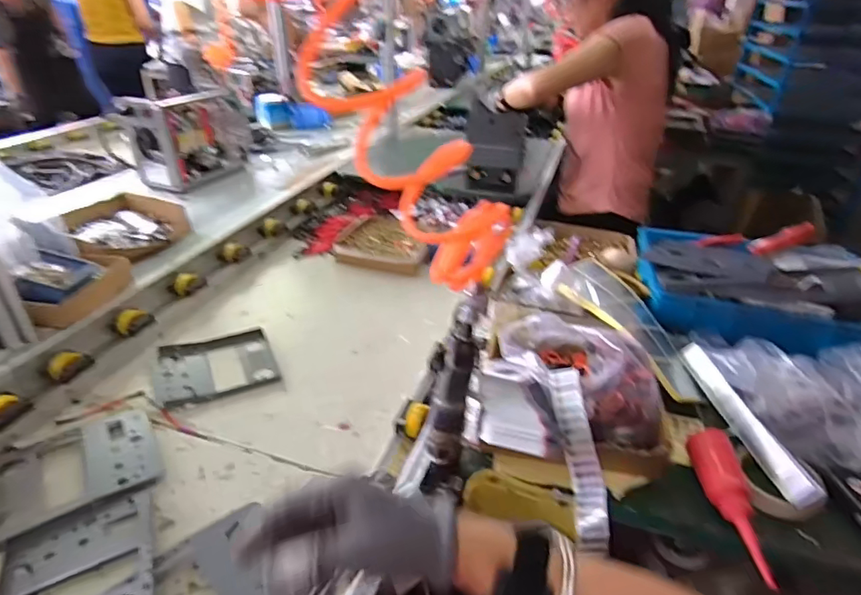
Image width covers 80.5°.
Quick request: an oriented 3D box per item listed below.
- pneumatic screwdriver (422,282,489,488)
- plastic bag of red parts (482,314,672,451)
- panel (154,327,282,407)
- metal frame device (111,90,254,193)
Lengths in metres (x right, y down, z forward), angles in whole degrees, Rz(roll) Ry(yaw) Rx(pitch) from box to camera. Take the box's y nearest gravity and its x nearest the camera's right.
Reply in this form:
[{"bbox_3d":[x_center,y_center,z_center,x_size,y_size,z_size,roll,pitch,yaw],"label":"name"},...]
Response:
[{"bbox_3d":[0.022,0.107,0.585,0.051,0.244,0.037,10,11,9],"label":"pneumatic screwdriver"},{"bbox_3d":[0.187,0.098,0.647,0.192,0.075,0.220,-6,33,-12],"label":"plastic bag of red parts"},{"bbox_3d":[-0.373,0.118,0.888,0.190,0.013,0.165,-13,35,-22],"label":"panel"},{"bbox_3d":[-0.655,-0.445,1.401,0.144,0.227,0.334,15,34,20],"label":"metal frame device"}]

